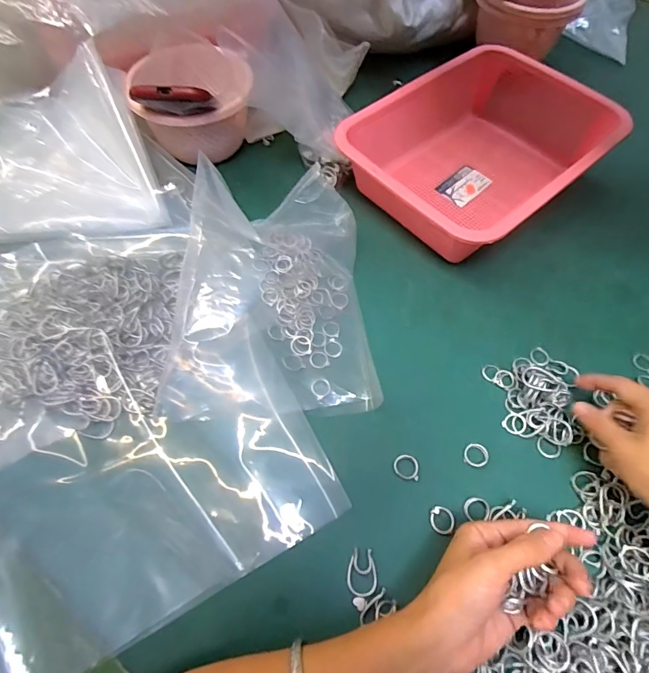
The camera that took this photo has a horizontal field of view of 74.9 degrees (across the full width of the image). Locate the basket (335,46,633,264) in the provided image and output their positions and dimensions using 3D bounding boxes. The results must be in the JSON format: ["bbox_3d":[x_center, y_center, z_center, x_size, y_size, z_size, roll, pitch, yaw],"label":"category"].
[{"bbox_3d":[0.176,-0.214,0.506,0.276,0.078,0.224,-38,69,-20],"label":"basket"}]

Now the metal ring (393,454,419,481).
[{"bbox_3d":[0.071,0.113,0.368,0.022,0.004,0.021,1,61,-1],"label":"metal ring"}]

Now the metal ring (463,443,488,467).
[{"bbox_3d":[0.134,0.104,0.374,0.021,0.004,0.022,1,61,-1],"label":"metal ring"}]

